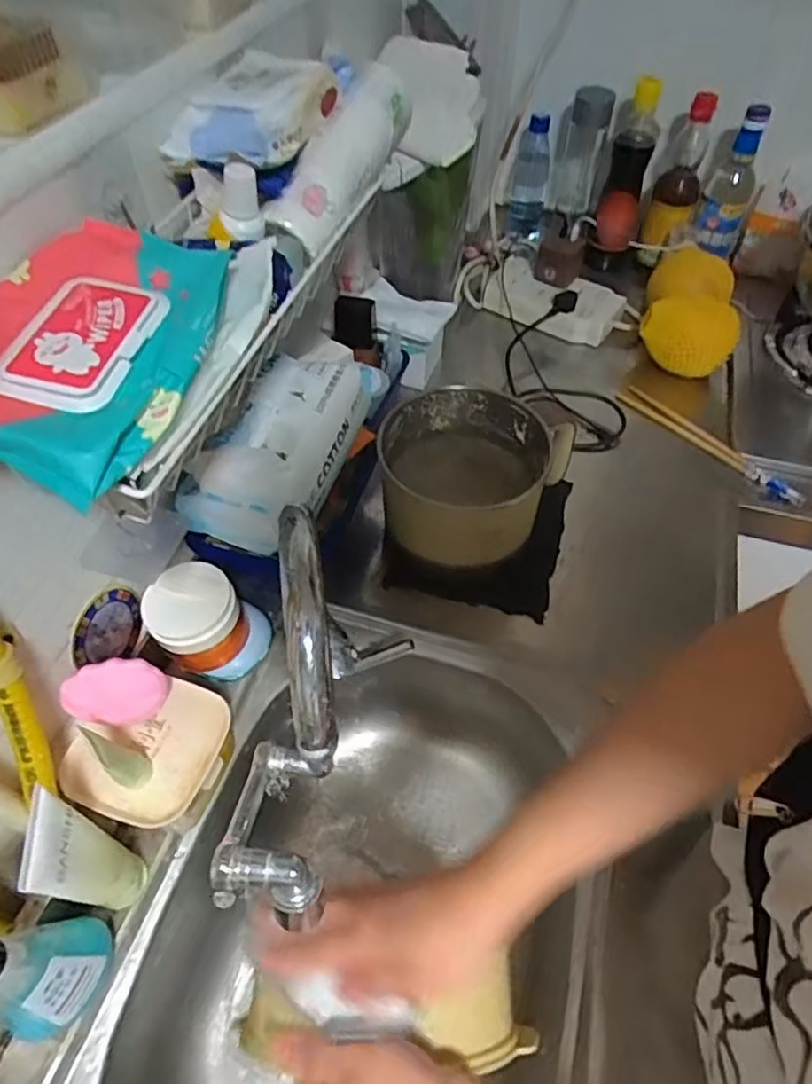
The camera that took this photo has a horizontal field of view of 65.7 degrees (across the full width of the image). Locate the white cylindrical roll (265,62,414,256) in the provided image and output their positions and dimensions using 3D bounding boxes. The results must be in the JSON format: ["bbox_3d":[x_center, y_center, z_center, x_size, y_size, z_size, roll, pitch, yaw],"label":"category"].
[{"bbox_3d":[-0.047,-0.301,0.485,0.042,0.057,0.177,20,69,14],"label":"white cylindrical roll"}]

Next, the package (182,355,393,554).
[{"bbox_3d":[-0.109,-0.097,0.576,0.109,0.061,0.219,20,55,14],"label":"package"}]

